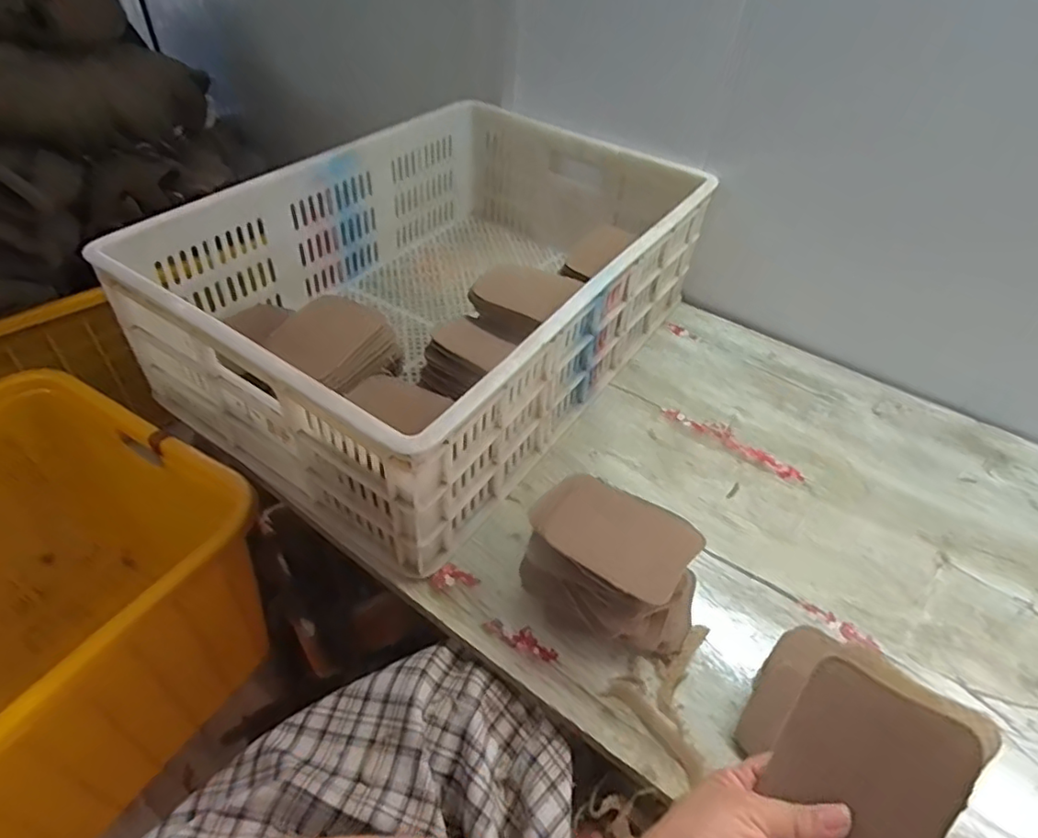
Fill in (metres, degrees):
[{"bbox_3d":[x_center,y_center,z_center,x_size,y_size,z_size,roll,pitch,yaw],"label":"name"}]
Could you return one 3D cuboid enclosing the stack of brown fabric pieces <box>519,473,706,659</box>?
[{"bbox_3d":[0.077,0.129,0.521,0.147,0.104,0.109,23,47,21],"label":"stack of brown fabric pieces"}]

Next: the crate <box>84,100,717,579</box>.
[{"bbox_3d":[-0.081,-0.170,0.753,0.422,0.199,0.610,25,48,22],"label":"crate"}]

